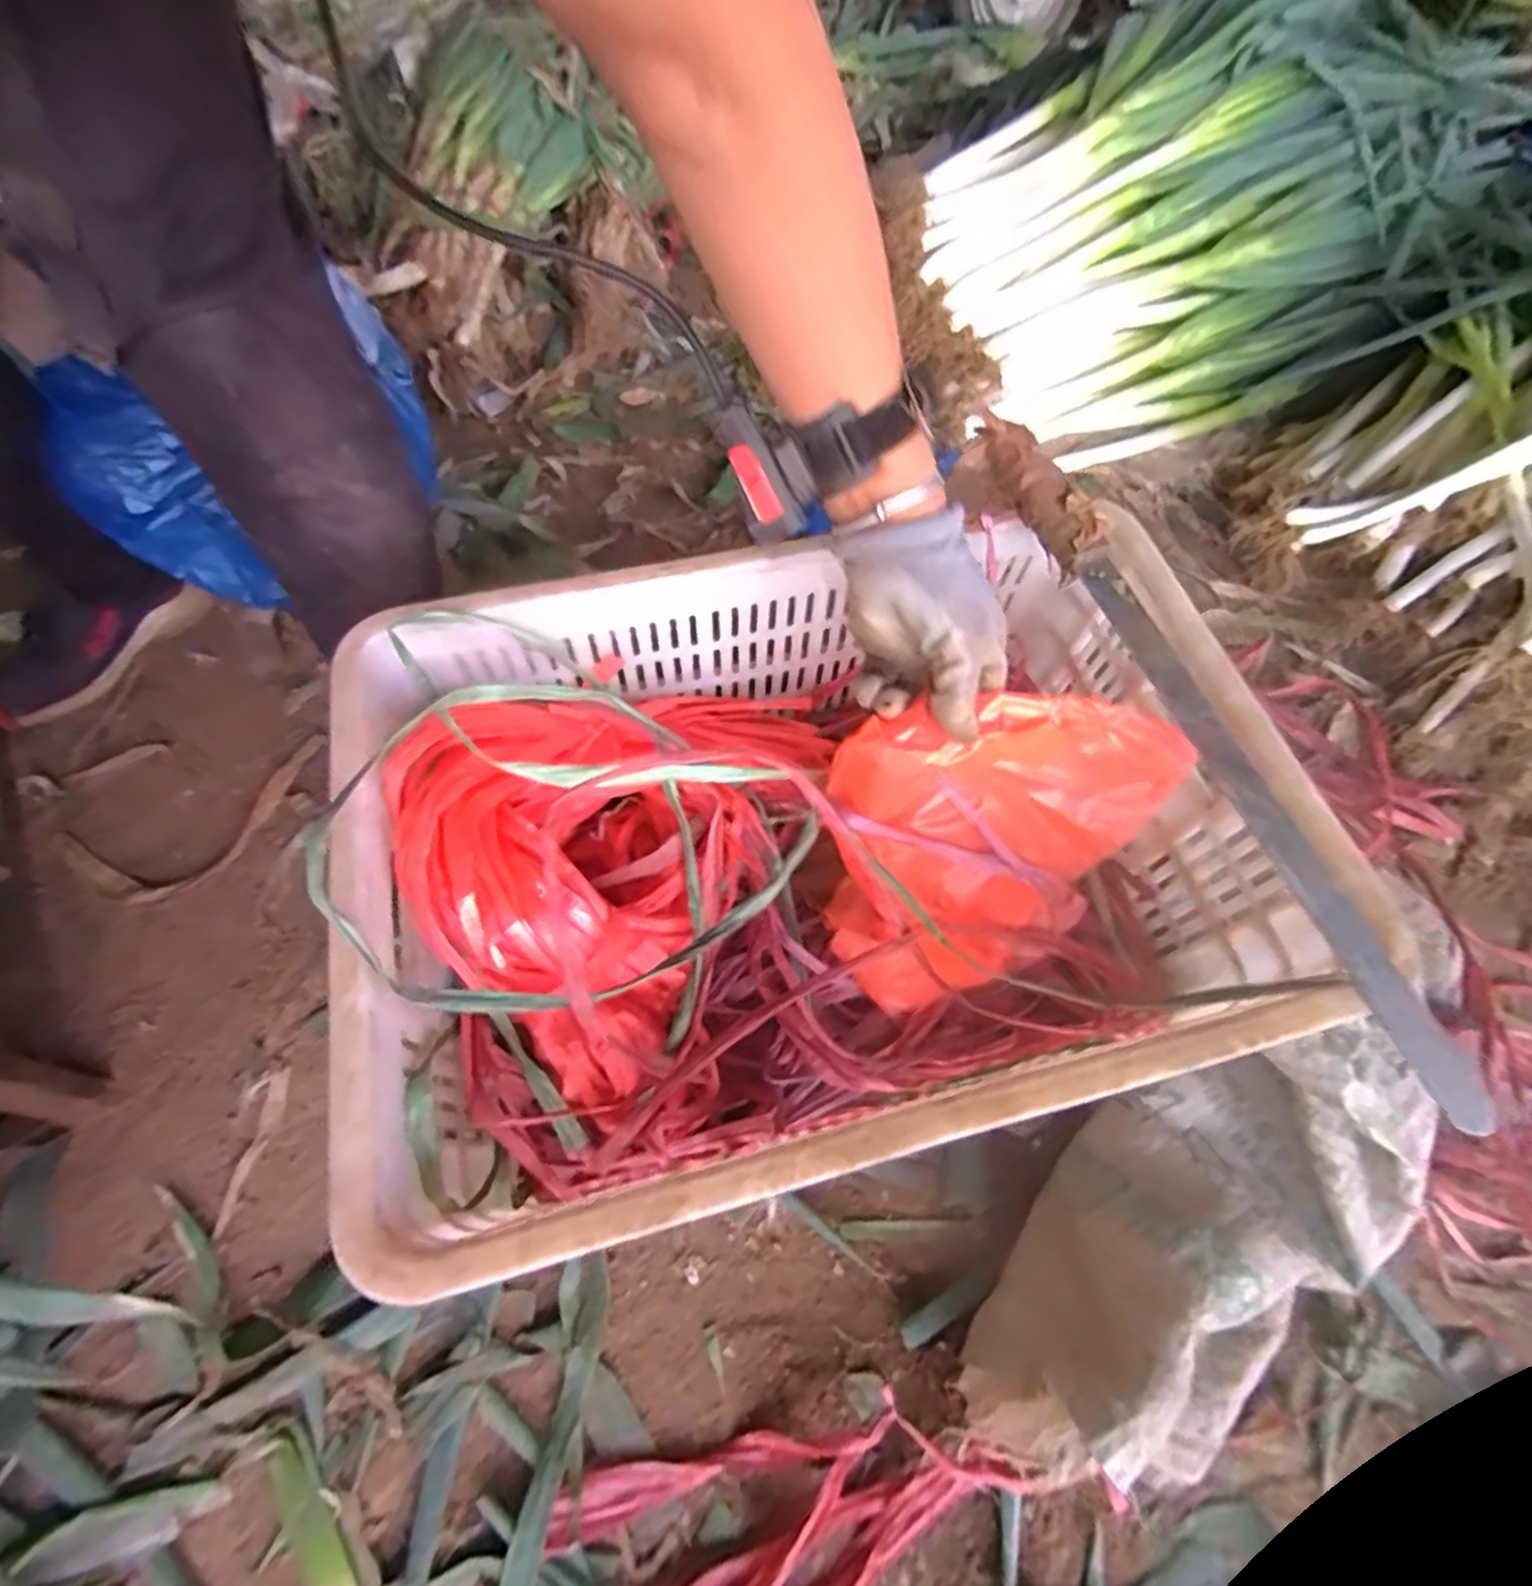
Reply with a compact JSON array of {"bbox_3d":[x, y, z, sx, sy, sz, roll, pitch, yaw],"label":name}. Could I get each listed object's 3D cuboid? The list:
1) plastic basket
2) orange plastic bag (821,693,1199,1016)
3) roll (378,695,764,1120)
[{"bbox_3d":[0.033,0.041,0.459,0.509,0.193,0.348,-13,59,-8],"label":"plastic basket"},{"bbox_3d":[0.145,0.026,0.457,0.213,0.155,0.138,-22,65,-15],"label":"orange plastic bag"},{"bbox_3d":[-0.107,0.042,0.441,0.192,0.123,0.211,0,59,0],"label":"roll"}]

